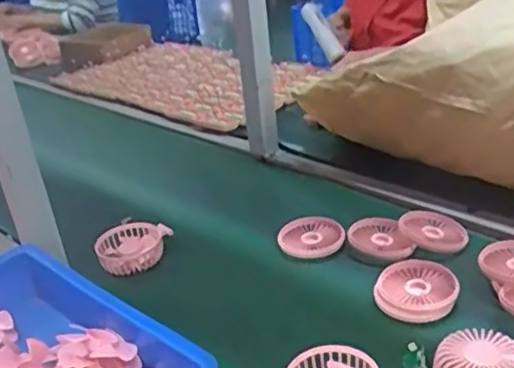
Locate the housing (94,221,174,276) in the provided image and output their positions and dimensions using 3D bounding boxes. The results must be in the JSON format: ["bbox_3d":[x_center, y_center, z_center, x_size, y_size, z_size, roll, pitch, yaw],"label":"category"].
[{"bbox_3d":[-0.170,0.088,0.911,0.109,0.034,0.078,-19,30,-19],"label":"housing"}]

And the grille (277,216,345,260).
[{"bbox_3d":[0.069,0.070,0.883,0.086,0.016,0.084,-14,29,-12],"label":"grille"}]

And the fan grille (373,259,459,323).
[{"bbox_3d":[0.179,0.120,0.747,0.086,0.029,0.083,-6,28,3],"label":"fan grille"}]

